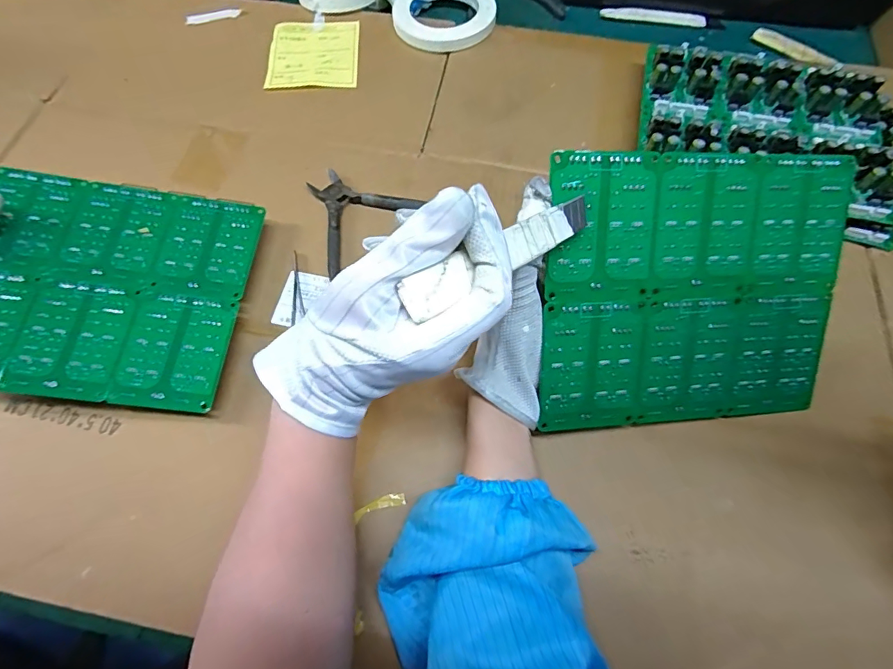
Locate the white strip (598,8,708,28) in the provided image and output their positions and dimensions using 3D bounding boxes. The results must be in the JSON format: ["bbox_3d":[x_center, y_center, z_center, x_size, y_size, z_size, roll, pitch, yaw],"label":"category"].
[{"bbox_3d":[0.240,-0.369,0.534,0.118,0.008,0.015,10,66,5],"label":"white strip"}]

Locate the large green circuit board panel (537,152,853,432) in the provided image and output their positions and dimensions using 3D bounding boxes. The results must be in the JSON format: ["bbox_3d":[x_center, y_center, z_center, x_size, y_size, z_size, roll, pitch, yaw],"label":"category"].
[{"bbox_3d":[0.163,-0.024,0.303,0.202,0.004,0.173,-3,104,-9],"label":"large green circuit board panel"}]

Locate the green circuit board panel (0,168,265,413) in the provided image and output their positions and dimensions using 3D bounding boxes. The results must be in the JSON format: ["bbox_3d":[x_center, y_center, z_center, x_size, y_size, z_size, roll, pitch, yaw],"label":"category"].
[{"bbox_3d":[-0.260,-0.039,0.346,0.200,0.004,0.172,7,68,-6],"label":"green circuit board panel"}]

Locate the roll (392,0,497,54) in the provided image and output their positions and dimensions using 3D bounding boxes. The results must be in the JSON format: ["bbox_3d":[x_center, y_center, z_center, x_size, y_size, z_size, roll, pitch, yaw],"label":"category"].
[{"bbox_3d":[-0.003,-0.361,0.517,0.113,0.016,0.111,0,66,0],"label":"roll"}]

